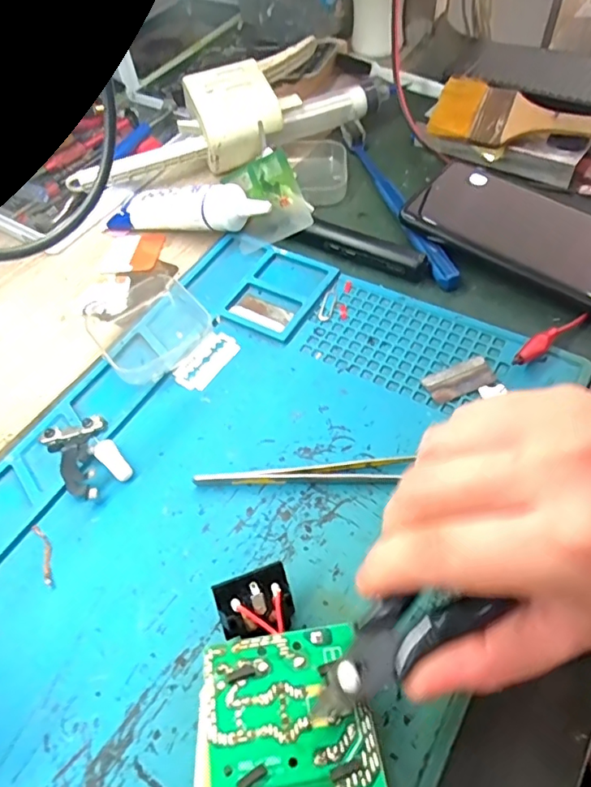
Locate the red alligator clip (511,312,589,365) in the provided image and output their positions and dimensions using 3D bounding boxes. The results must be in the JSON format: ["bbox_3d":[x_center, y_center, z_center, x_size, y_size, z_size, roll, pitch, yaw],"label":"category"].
[{"bbox_3d":[0.143,-0.032,0.303,0.060,0.011,0.011,-37,60,-20],"label":"red alligator clip"}]

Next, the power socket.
[{"bbox_3d":[-0.016,0.089,0.224,0.030,0.026,0.027,-20,56,-9],"label":"power socket"}]

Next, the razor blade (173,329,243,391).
[{"bbox_3d":[-0.052,-0.020,0.318,0.022,0.004,0.043,26,61,21],"label":"razor blade"}]

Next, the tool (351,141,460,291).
[{"bbox_3d":[0.072,-0.133,0.383,0.016,0.012,0.169,-16,55,-6],"label":"tool"}]

